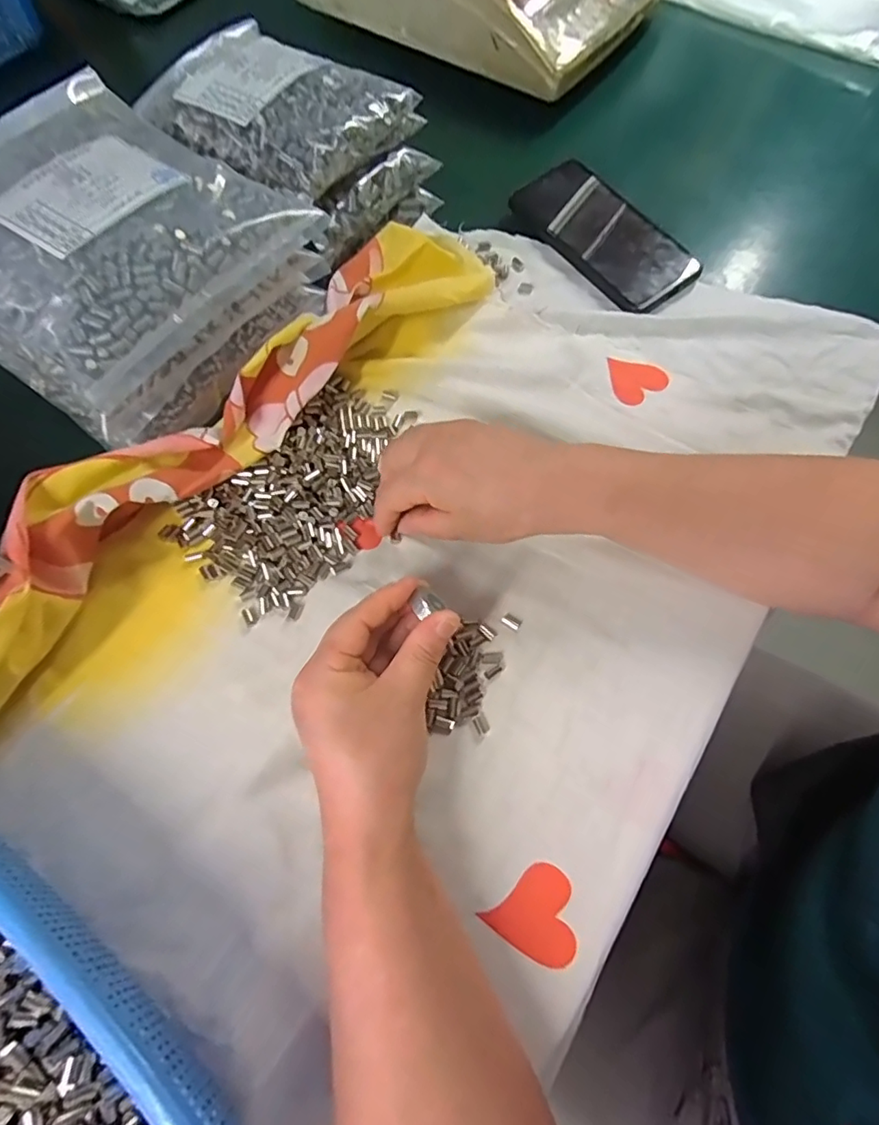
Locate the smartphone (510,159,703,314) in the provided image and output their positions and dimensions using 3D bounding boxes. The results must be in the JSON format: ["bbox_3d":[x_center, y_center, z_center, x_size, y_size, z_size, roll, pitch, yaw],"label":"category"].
[{"bbox_3d":[0.138,-0.276,0.451,0.078,0.017,0.159,-36,73,-14],"label":"smartphone"}]

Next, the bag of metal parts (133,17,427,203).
[{"bbox_3d":[-0.122,-0.335,0.396,0.163,0.040,0.136,32,71,11],"label":"bag of metal parts"}]

